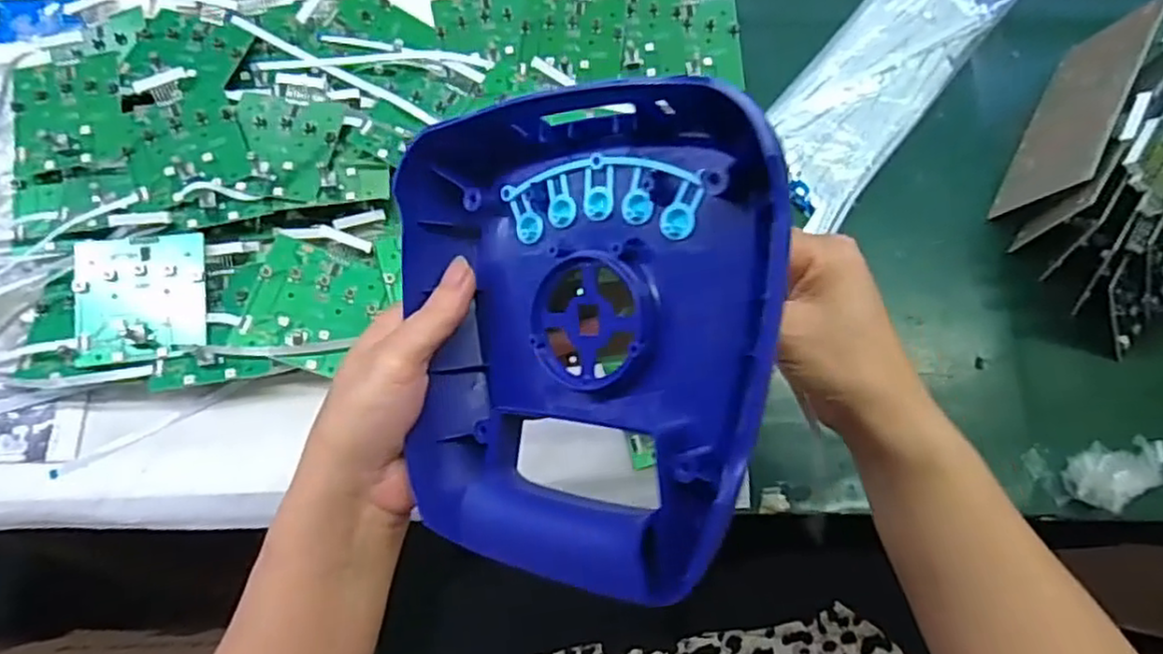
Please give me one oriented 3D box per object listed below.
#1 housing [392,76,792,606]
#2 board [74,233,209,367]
[{"bbox_3d":[-0.005,0.000,0.267,0.162,0.046,0.184,4,87,34],"label":"housing"},{"bbox_3d":[-0.275,-0.019,0.430,0.074,0.009,0.077,-6,78,-9],"label":"board"}]

